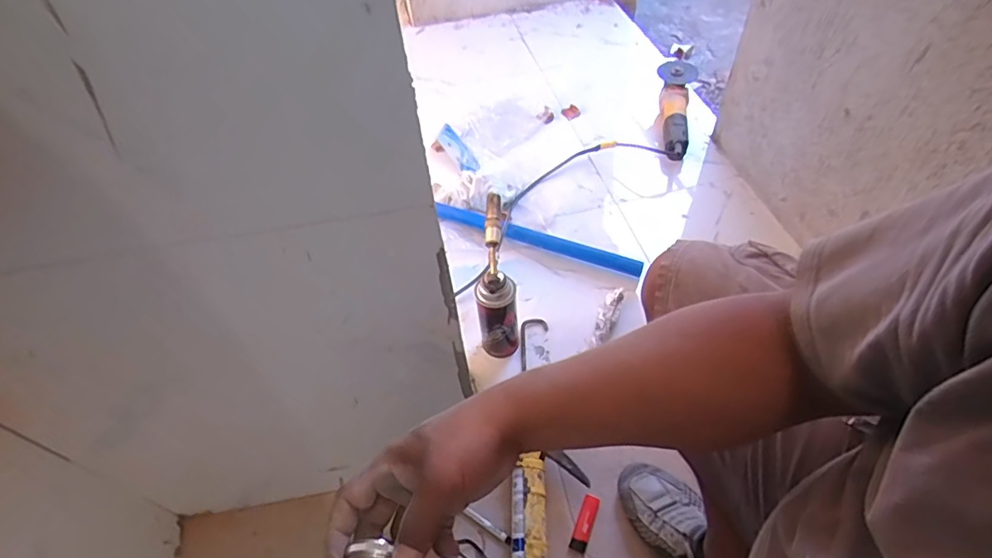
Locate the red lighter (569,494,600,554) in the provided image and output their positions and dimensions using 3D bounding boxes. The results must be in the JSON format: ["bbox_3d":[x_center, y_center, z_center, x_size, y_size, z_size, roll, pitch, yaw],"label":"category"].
[{"bbox_3d":[0.132,0.361,0.755,0.024,0.017,0.075,17,55,17],"label":"red lighter"}]

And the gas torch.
[{"bbox_3d":[-0.002,0.010,0.876,0.059,0.260,0.143,-6,51,0],"label":"gas torch"}]

